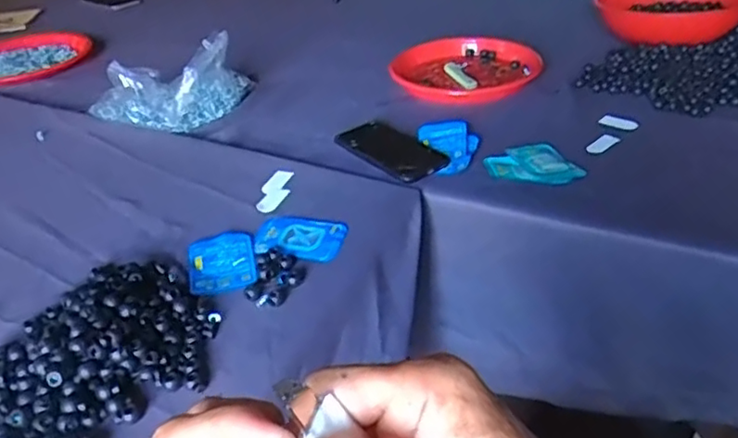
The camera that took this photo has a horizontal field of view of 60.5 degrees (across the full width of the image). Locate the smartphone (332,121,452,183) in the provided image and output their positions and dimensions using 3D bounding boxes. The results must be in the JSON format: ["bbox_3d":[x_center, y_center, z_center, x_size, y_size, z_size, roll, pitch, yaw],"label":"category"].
[{"bbox_3d":[0.029,-0.092,0.839,0.083,0.009,0.170,-26,40,-27],"label":"smartphone"}]

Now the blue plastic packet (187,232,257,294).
[{"bbox_3d":[-0.152,0.045,0.651,0.067,0.008,0.094,-11,36,-9],"label":"blue plastic packet"}]

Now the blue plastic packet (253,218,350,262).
[{"bbox_3d":[-0.075,0.021,0.682,0.099,0.006,0.069,6,37,15],"label":"blue plastic packet"}]

